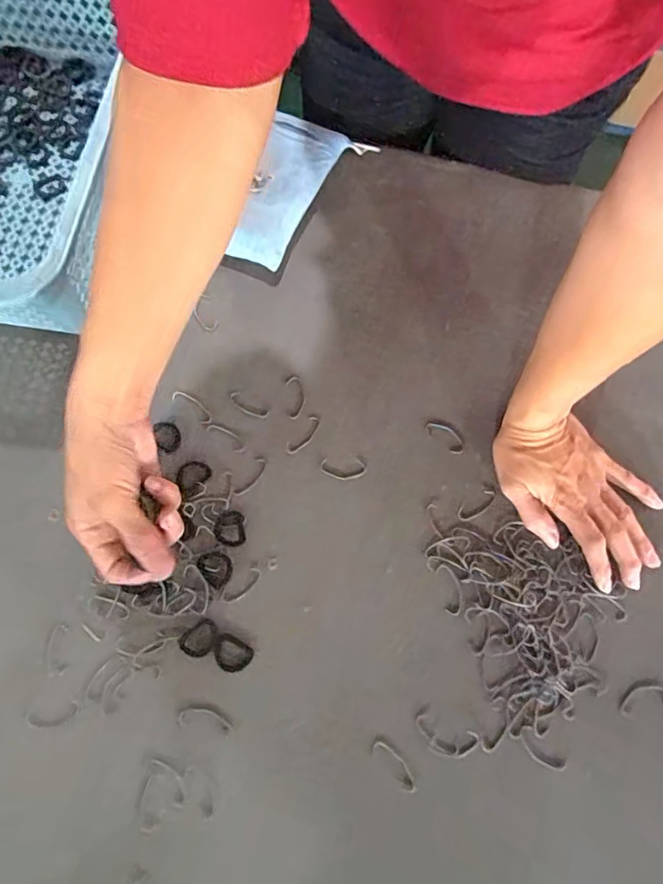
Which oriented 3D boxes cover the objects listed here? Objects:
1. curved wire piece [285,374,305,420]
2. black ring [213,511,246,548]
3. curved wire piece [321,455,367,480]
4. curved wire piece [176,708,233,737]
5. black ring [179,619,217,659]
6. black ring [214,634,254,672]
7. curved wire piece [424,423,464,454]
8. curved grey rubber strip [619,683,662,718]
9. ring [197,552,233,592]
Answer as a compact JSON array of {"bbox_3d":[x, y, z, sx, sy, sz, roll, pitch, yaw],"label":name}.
[{"bbox_3d":[-0.031,-0.040,0.458,0.016,0.004,0.041,-9,73,-4],"label":"curved wire piece"},{"bbox_3d":[-0.082,0.069,0.422,0.025,0.004,0.029,-8,73,-3],"label":"black ring"},{"bbox_3d":[0.010,0.021,0.436,0.037,0.004,0.021,-7,73,-3],"label":"curved wire piece"},{"bbox_3d":[-0.091,0.201,0.383,0.039,0.004,0.014,12,73,3],"label":"curved wire piece"},{"bbox_3d":[-0.099,0.148,0.397,0.029,0.004,0.022,-39,77,-12],"label":"black ring"},{"bbox_3d":[-0.075,0.158,0.394,0.029,0.004,0.023,29,74,8],"label":"black ring"},{"bbox_3d":[0.095,-0.005,0.442,0.037,0.004,0.016,39,76,10],"label":"curved wire piece"},{"bbox_3d":[0.226,0.186,0.386,0.036,0.004,0.016,-20,74,-7],"label":"curved grey rubber strip"},{"bbox_3d":[-0.092,0.099,0.415,0.029,0.004,0.026,29,74,8],"label":"ring"}]

